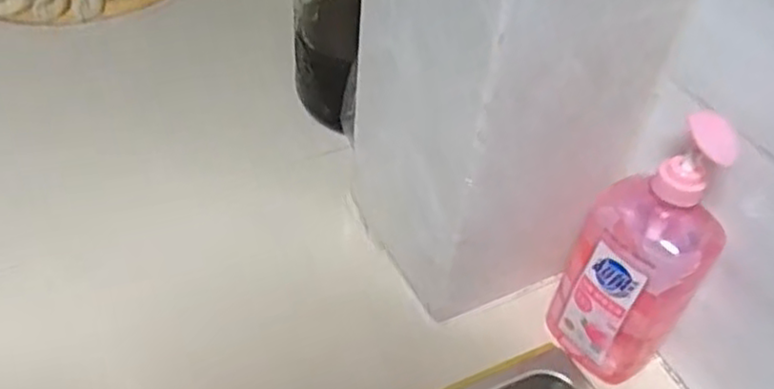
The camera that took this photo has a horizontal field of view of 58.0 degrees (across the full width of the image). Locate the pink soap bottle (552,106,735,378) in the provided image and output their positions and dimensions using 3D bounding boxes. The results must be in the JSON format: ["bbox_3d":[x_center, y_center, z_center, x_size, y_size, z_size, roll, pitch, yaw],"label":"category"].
[{"bbox_3d":[0.204,0.053,0.566,0.101,0.268,0.071,35,53,26],"label":"pink soap bottle"}]

